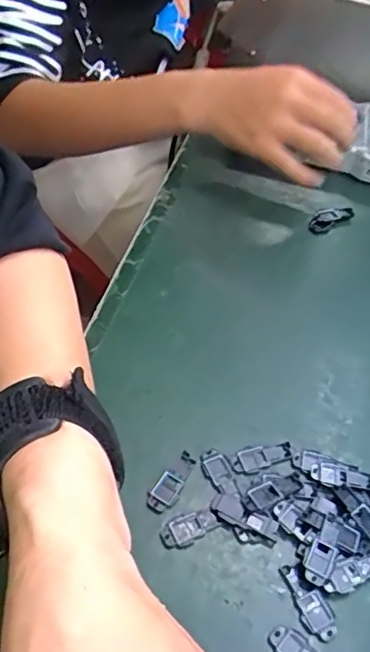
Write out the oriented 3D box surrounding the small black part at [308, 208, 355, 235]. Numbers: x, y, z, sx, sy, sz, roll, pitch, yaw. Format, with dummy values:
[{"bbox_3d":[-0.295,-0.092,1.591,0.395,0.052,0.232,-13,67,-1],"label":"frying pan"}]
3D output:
[{"bbox_3d":[0.129,-0.096,0.522,0.046,0.012,0.018,-23,55,-25],"label":"small black part"}]

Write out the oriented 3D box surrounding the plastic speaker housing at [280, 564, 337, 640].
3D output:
[{"bbox_3d":[0.065,0.144,0.307,0.015,0.004,0.040,-21,54,-23],"label":"plastic speaker housing"}]

